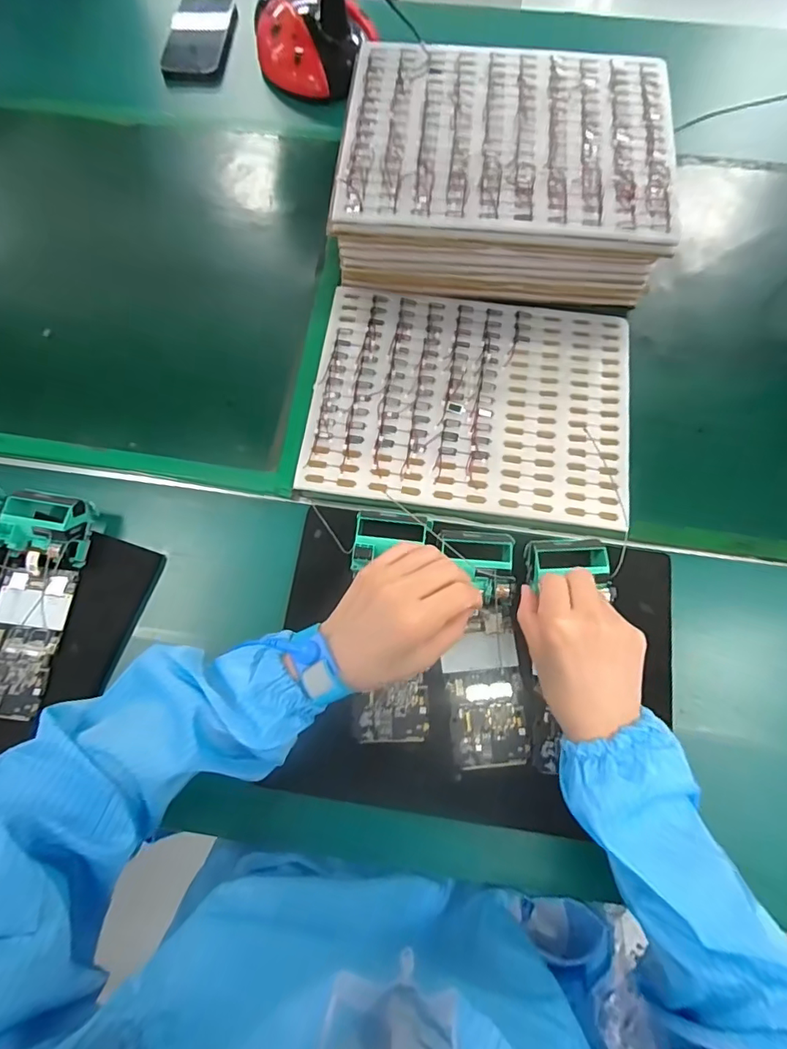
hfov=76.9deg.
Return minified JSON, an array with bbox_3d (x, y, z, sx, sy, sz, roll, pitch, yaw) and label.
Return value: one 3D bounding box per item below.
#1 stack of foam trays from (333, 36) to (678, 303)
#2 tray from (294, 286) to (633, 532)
[{"bbox_3d":[0.114,-0.373,0.533,0.322,0.096,0.235,6,75,2],"label":"stack of foam trays"},{"bbox_3d":[0.079,-0.128,0.512,0.319,0.018,0.238,7,73,3],"label":"tray"}]

